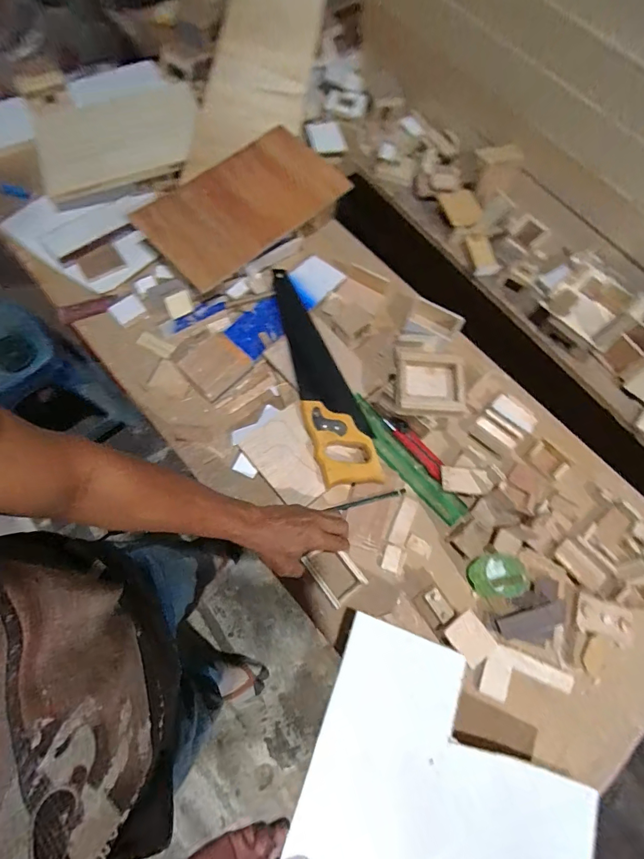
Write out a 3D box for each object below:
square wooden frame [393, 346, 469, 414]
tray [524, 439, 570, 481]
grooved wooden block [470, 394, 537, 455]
[{"bbox_3d":[0.162,-0.073,0.631,0.103,0.024,0.101,2,69,-3],"label":"square wooden frame"},{"bbox_3d":[0.363,0.049,0.675,0.061,0.010,0.041,43,72,12],"label":"tray"},{"bbox_3d":[0.295,-0.005,0.684,0.072,0.025,0.079,42,79,10],"label":"grooved wooden block"}]

